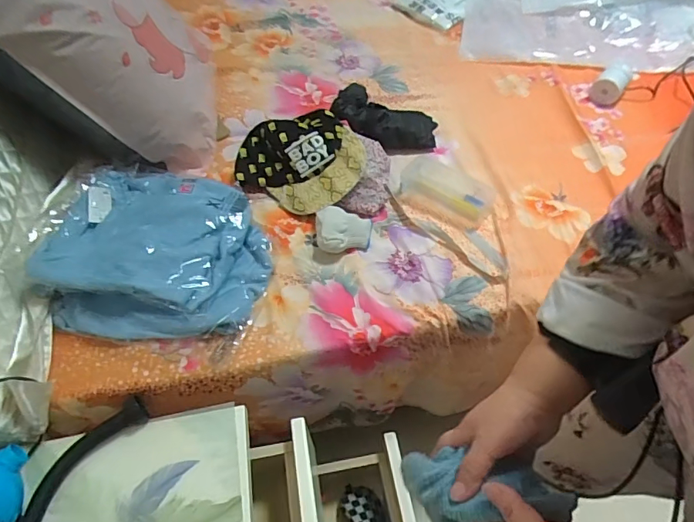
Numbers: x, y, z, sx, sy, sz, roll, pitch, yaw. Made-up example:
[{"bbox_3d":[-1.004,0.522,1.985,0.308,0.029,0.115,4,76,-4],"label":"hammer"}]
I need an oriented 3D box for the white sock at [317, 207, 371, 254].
[{"bbox_3d":[-0.006,-0.055,0.834,0.095,0.043,0.092,1,54,3],"label":"white sock"}]

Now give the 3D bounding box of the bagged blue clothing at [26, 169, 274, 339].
[{"bbox_3d":[-0.322,-0.034,0.811,0.365,0.084,0.339,-5,54,-1],"label":"bagged blue clothing"}]

